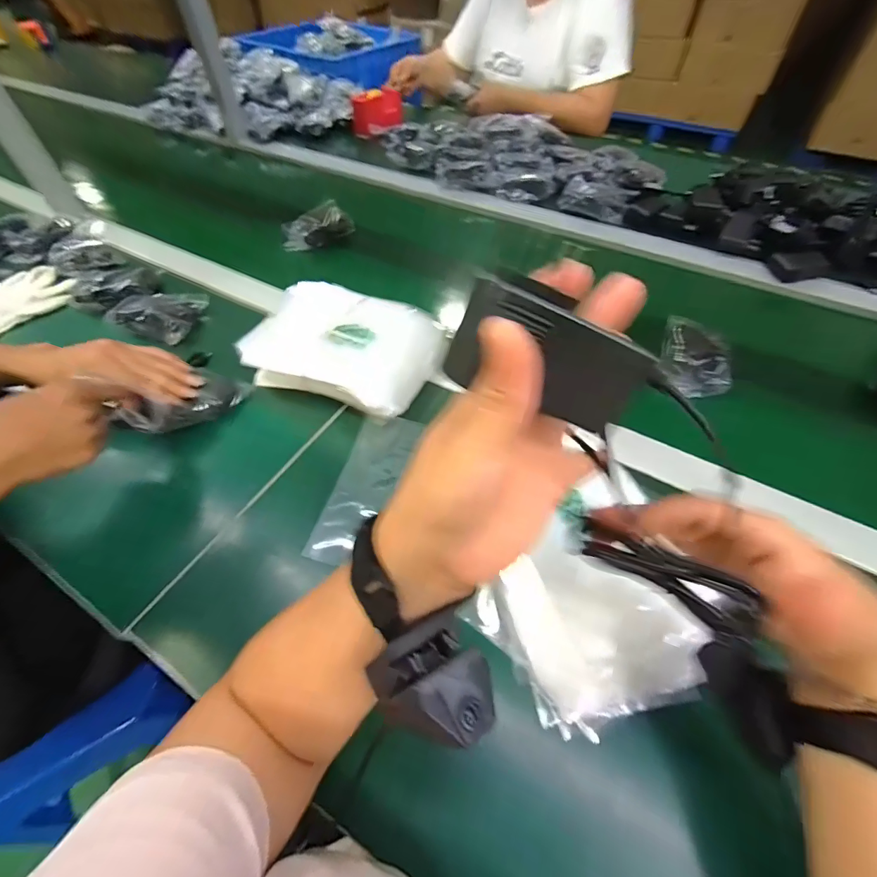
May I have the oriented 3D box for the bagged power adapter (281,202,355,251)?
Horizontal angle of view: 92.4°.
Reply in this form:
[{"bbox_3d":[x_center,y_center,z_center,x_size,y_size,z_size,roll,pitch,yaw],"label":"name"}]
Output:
[{"bbox_3d":[-0.220,-0.387,0.769,0.064,0.040,0.135,24,59,17],"label":"bagged power adapter"}]

